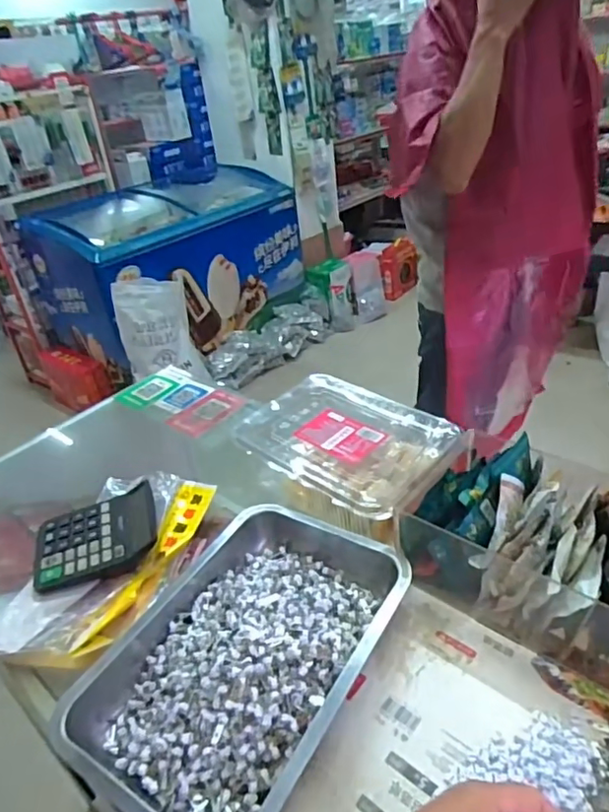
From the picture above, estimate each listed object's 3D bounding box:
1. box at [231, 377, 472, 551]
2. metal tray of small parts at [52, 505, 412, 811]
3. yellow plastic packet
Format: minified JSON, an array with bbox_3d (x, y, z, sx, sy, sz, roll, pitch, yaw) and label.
[{"bbox_3d":[0.054,0.059,0.697,0.257,0.082,0.174,21,42,37],"label":"box"},{"bbox_3d":[-0.052,0.222,0.523,0.217,0.052,0.313,14,38,30],"label":"metal tray of small parts"},{"bbox_3d":[-0.170,0.174,0.641,0.042,0.023,0.242,4,34,18],"label":"yellow plastic packet"}]

